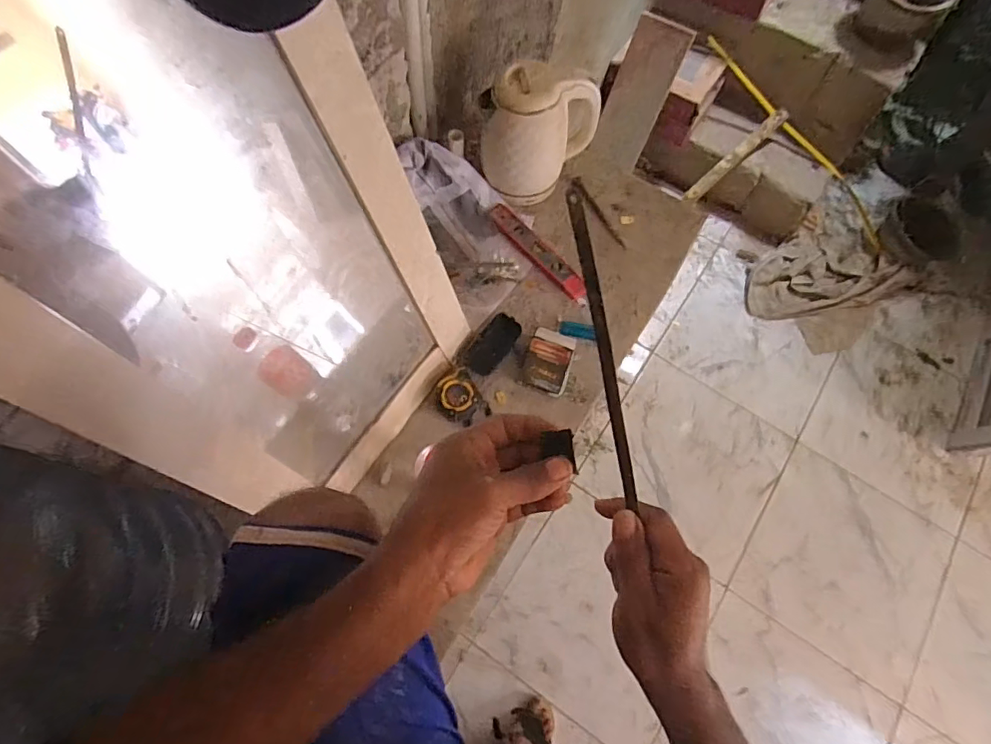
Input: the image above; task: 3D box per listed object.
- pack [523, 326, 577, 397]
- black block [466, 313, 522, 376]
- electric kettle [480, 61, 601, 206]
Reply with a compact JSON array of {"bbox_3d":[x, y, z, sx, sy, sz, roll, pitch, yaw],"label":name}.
[{"bbox_3d":[0.086,-0.018,0.843,0.071,0.027,0.099,14,69,3],"label":"pack"},{"bbox_3d":[-0.004,-0.044,0.855,0.054,0.014,0.104,33,71,10],"label":"black block"},{"bbox_3d":[0.070,-0.379,0.884,0.184,0.194,0.136,9,69,1],"label":"electric kettle"}]

